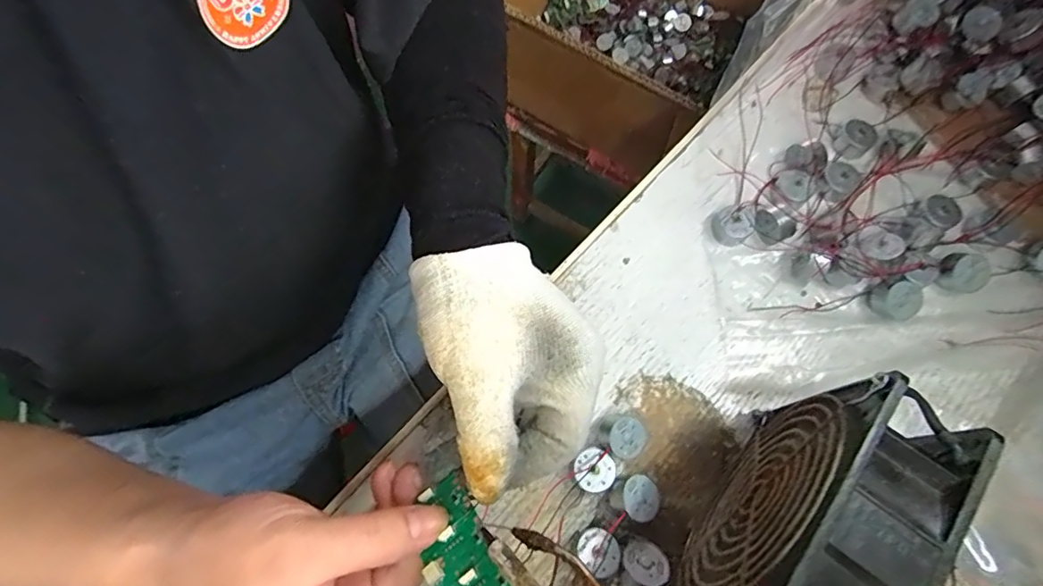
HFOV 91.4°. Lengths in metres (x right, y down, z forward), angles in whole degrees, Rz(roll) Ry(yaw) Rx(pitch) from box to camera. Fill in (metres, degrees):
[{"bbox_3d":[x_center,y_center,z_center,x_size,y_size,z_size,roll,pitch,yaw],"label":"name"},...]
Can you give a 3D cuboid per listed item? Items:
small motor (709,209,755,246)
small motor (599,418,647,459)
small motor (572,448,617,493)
[{"bbox_3d":[0.137,-0.044,0.332,0.022,0.016,0.021,10,71,4],"label":"small motor"},{"bbox_3d":[0.059,0.082,0.289,0.022,0.019,0.022,0,70,1],"label":"small motor"},{"bbox_3d":[0.040,0.100,0.286,0.022,0.015,0.022,0,70,1],"label":"small motor"}]

